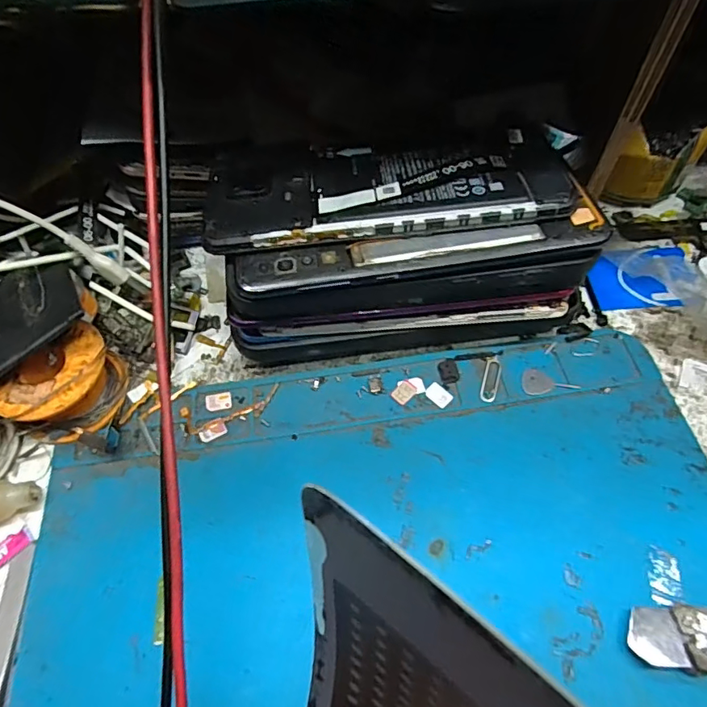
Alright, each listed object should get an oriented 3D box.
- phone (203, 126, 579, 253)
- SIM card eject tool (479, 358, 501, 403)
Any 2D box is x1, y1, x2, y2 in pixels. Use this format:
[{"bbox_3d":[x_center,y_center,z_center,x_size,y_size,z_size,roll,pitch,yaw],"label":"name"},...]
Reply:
[{"bbox_3d":[0.013,-0.080,0.228,0.153,0.011,0.071,-4,58,-2],"label":"phone"},{"bbox_3d":[0.069,0.013,0.256,0.008,0.004,0.025,15,63,10],"label":"SIM card eject tool"}]

